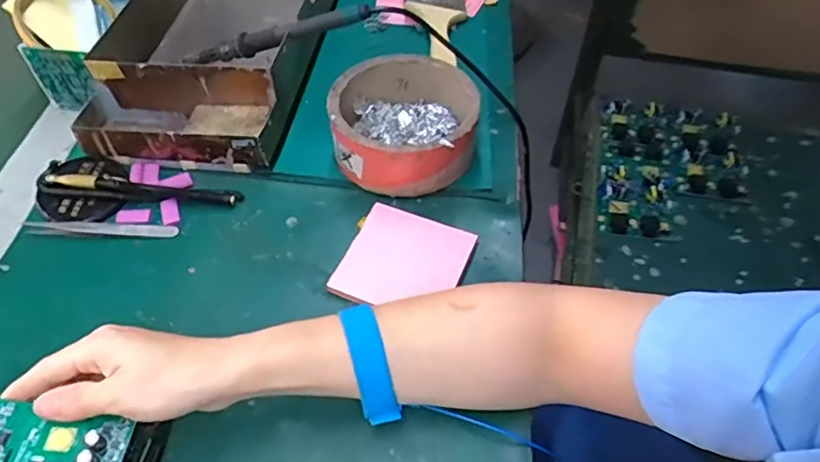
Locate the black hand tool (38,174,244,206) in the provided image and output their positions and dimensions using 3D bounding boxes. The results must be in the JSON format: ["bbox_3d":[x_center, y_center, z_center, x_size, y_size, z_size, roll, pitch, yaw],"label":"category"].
[{"bbox_3d":[-0.216,-0.033,0.452,0.154,0.018,0.017,1,52,1],"label":"black hand tool"}]

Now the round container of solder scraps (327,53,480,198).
[{"bbox_3d":[-0.004,-0.091,0.472,0.116,0.055,0.117,0,52,0],"label":"round container of solder scraps"}]

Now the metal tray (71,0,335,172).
[{"bbox_3d":[-0.177,-0.204,0.552,0.179,0.070,0.347,7,52,6],"label":"metal tray"}]

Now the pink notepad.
[{"bbox_3d":[-0.005,0.023,0.423,0.087,0.008,0.088,20,55,15],"label":"pink notepad"}]

